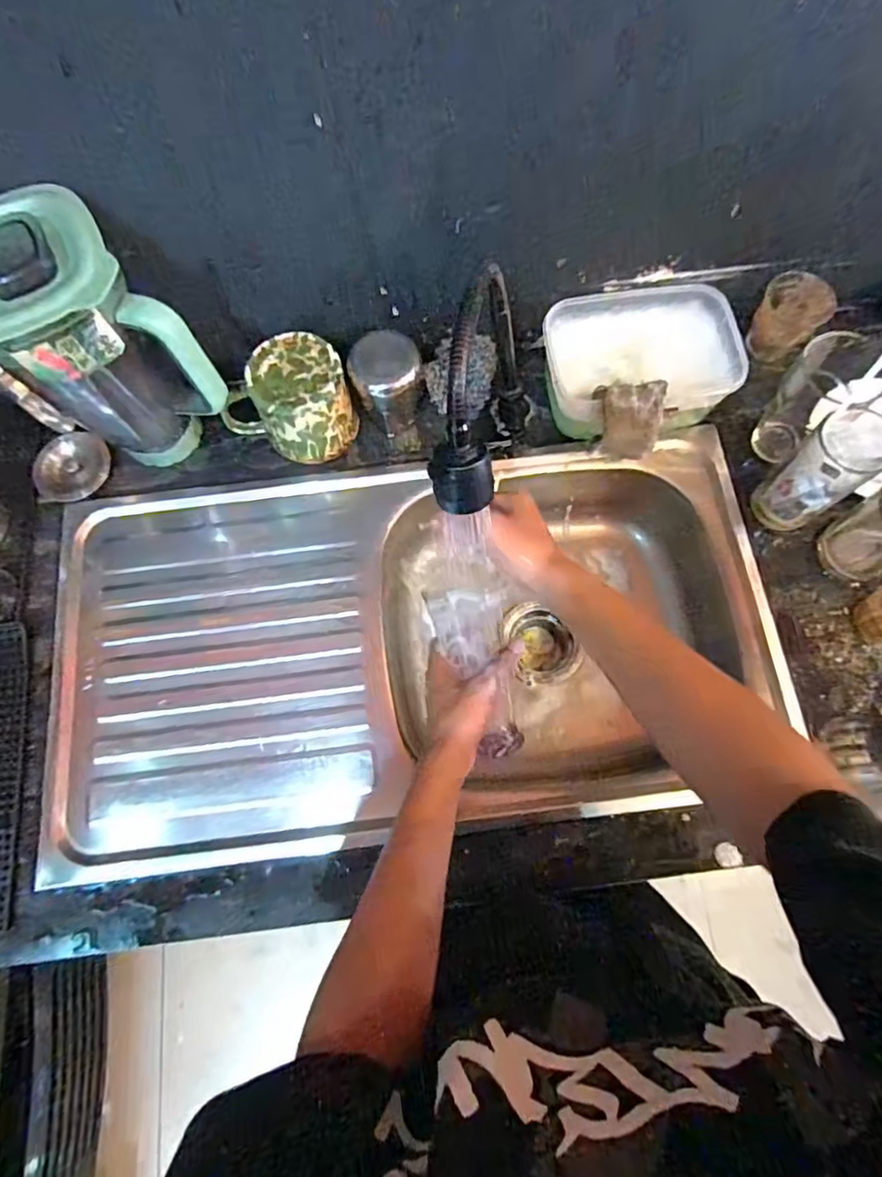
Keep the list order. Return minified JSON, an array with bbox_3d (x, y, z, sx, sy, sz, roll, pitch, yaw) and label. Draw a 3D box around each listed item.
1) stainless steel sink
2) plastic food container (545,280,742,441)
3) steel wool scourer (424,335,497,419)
[{"bbox_3d":[-0.047,0.053,0.720,0.769,0.220,0.457,-7,73,-1],"label":"stainless steel sink"},{"bbox_3d":[0.216,-0.249,0.662,0.199,0.083,0.144,-13,73,-2],"label":"plastic food container"},{"bbox_3d":[0.022,-0.241,0.669,0.076,0.054,0.072,-1,70,2],"label":"steel wool scourer"}]

